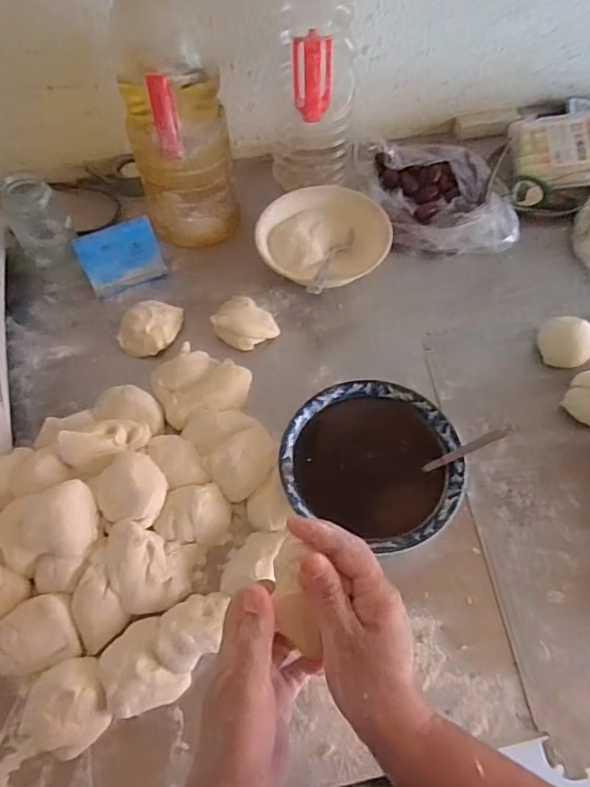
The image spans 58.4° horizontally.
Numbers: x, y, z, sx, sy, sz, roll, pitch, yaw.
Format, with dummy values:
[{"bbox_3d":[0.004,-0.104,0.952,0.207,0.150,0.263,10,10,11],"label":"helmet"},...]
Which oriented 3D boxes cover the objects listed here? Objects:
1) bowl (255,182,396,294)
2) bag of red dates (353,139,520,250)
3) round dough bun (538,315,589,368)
[{"bbox_3d":[0.032,-0.197,0.688,0.158,0.059,0.151,0,60,0],"label":"bowl"},{"bbox_3d":[0.199,-0.277,0.720,0.184,0.074,0.239,-11,61,-6],"label":"bag of red dates"},{"bbox_3d":[0.311,-0.057,0.607,0.059,0.036,0.052,34,66,18],"label":"round dough bun"}]

